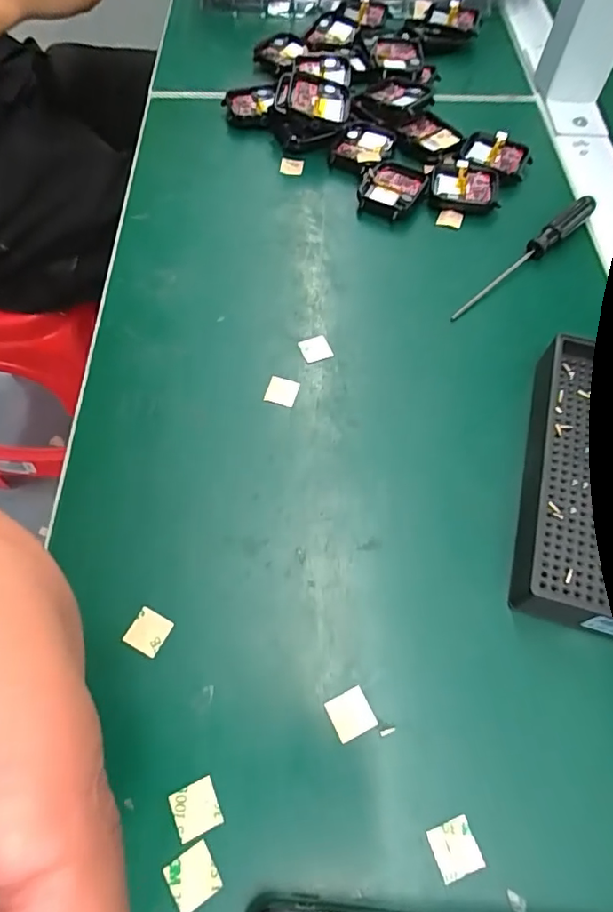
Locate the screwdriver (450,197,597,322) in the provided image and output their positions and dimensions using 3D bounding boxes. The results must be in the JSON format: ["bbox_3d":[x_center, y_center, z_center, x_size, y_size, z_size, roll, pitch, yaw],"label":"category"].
[{"bbox_3d":[0.132,-0.119,0.311,0.130,0.012,0.010,-40,68,-18],"label":"screwdriver"}]

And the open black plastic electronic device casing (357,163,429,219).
[{"bbox_3d":[0.056,-0.174,0.341,0.037,0.008,0.046,25,63,12],"label":"open black plastic electronic device casing"}]

